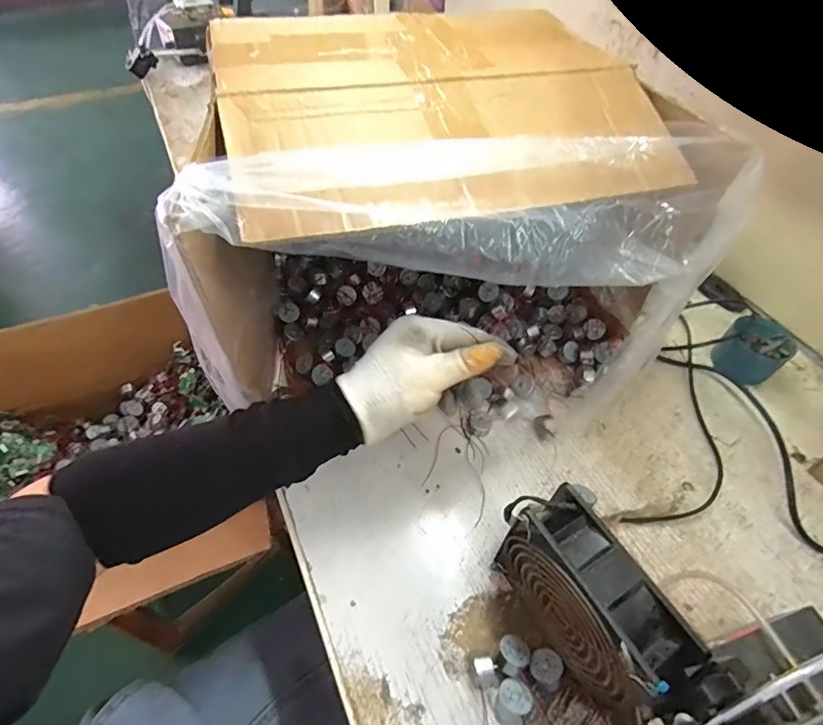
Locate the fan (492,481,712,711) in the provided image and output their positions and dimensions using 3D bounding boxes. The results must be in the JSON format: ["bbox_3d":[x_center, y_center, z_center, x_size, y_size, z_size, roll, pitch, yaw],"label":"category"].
[{"bbox_3d":[0.115,0.165,0.323,0.050,0.118,0.126,-26,58,-21],"label":"fan"}]

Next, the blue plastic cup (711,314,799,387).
[{"bbox_3d":[0.382,-0.011,0.517,0.060,0.060,0.063,1,51,-1],"label":"blue plastic cup"}]

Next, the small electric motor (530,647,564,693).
[{"bbox_3d":[0.099,0.228,0.342,0.021,0.020,0.025,24,54,17],"label":"small electric motor"}]

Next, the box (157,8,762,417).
[{"bbox_3d":[0.036,-0.125,0.456,0.428,0.282,0.284,-5,51,-5],"label":"box"}]

